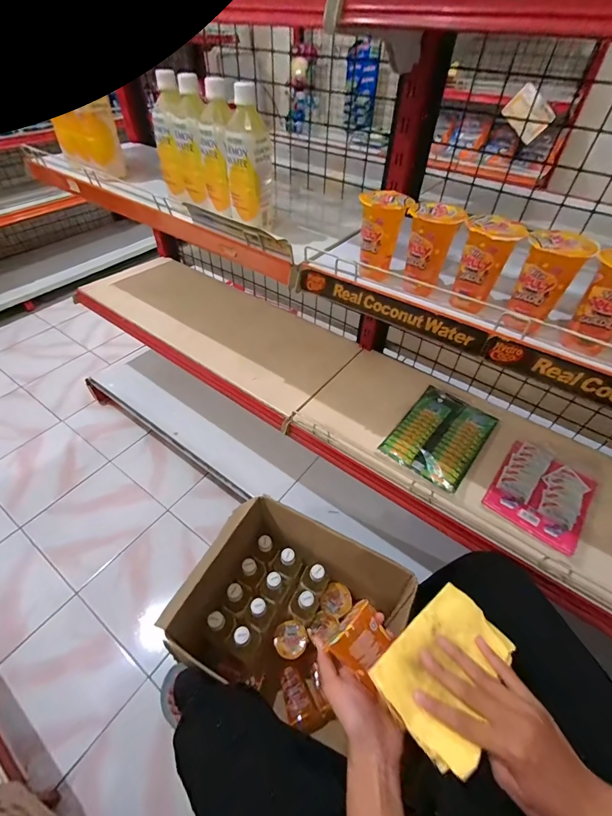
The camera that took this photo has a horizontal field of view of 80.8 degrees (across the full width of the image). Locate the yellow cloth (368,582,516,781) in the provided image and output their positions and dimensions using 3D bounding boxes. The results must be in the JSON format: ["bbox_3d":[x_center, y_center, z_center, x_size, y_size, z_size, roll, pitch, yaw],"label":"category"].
[{"bbox_3d":[0.150,0.265,0.370,0.146,0.023,0.102,-31,55,-27],"label":"yellow cloth"}]

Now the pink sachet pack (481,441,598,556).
[{"bbox_3d":[0.461,0.163,0.706,0.158,0.022,0.199,32,53,25],"label":"pink sachet pack"}]

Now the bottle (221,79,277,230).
[{"bbox_3d":[-0.092,-0.405,0.589,0.075,0.185,0.063,-6,47,-8],"label":"bottle"}]

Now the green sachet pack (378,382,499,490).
[{"bbox_3d":[0.299,0.055,0.795,0.170,0.018,0.248,31,53,25],"label":"green sachet pack"}]

